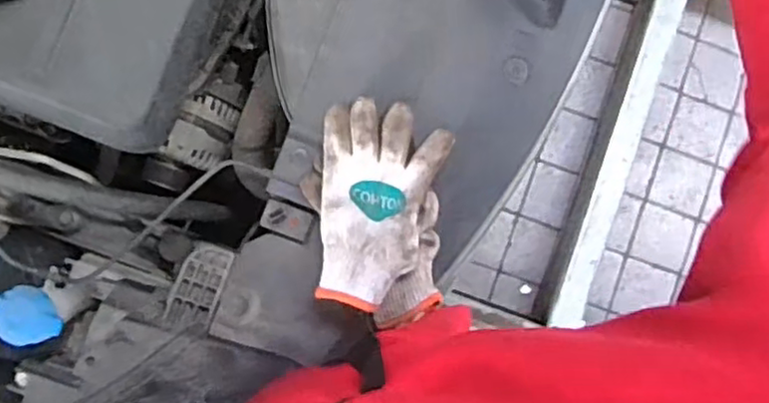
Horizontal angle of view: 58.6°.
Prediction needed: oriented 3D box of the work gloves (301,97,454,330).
[{"bbox_3d":[-0.009,0.009,0.651,0.138,0.066,0.206,5,86,-4],"label":"work gloves"}]

